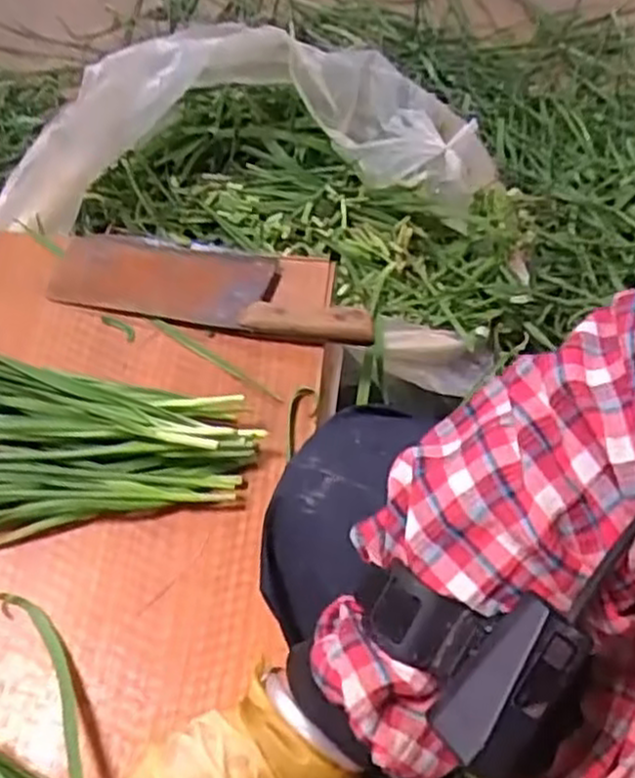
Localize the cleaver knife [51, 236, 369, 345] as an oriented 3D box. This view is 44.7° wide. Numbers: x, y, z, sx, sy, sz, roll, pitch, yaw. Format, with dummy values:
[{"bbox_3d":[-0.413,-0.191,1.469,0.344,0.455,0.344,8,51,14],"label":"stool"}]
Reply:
[{"bbox_3d":[-0.089,-0.096,0.666,0.276,0.027,0.091,10,55,4],"label":"cleaver knife"}]

